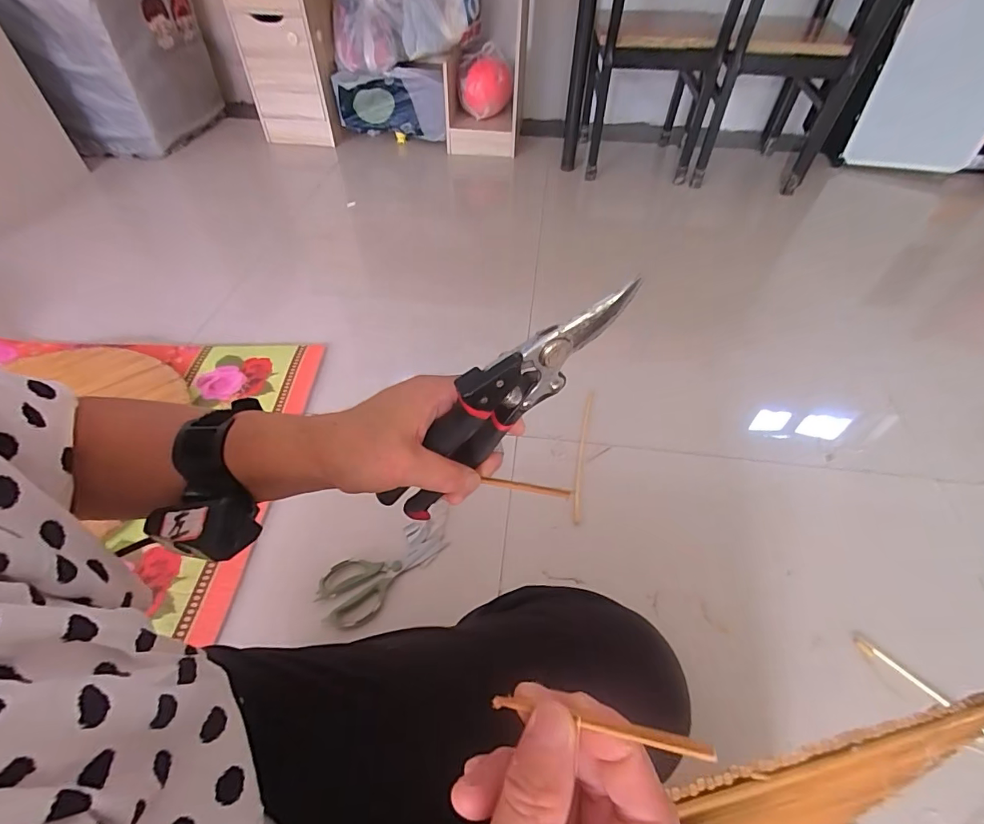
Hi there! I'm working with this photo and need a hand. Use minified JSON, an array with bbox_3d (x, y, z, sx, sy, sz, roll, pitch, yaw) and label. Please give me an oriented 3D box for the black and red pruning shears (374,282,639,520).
[{"bbox_3d":[0.001,-0.003,0.282,0.197,0.059,0.017,-45,47,17],"label":"black and red pruning shears"}]

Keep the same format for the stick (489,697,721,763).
[{"bbox_3d":[0.032,0.102,0.153,0.074,0.004,0.004,-7,39,30],"label":"stick"}]

